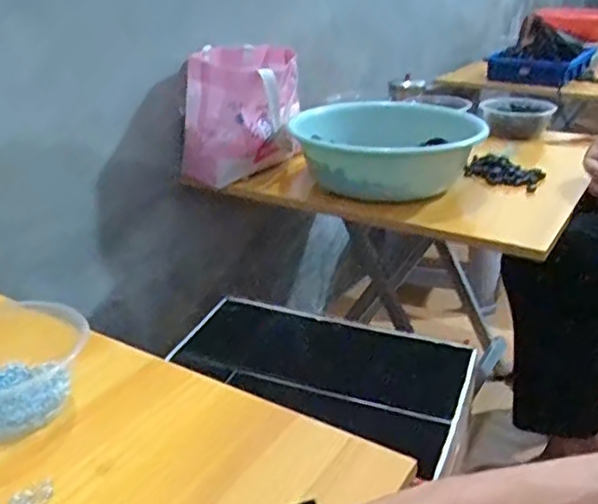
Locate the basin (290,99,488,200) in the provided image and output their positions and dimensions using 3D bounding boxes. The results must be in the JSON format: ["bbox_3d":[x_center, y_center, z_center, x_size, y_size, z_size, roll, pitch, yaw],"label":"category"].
[{"bbox_3d":[0.142,-0.161,1.050,0.290,0.122,0.290,-1,25,0],"label":"basin"}]

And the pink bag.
[{"bbox_3d":[-0.098,-0.238,1.076,0.193,0.180,0.230,-2,25,-3],"label":"pink bag"}]

